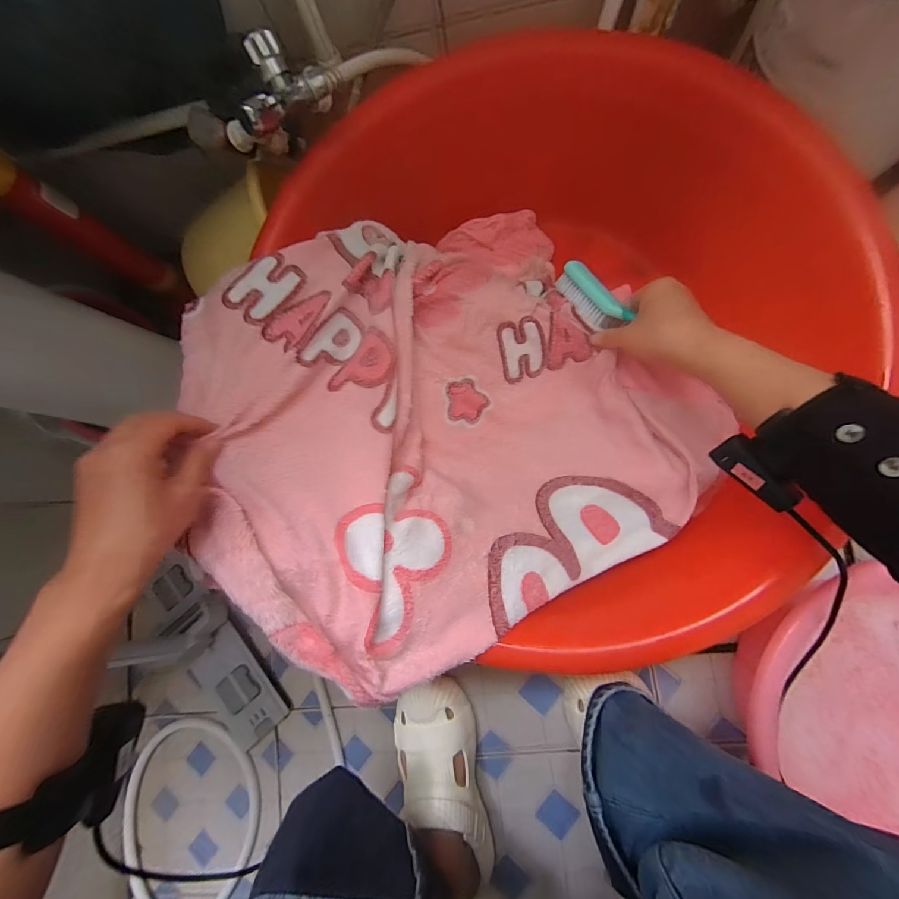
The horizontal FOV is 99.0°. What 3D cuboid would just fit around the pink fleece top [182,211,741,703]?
[{"bbox_3d":[-0.001,-0.044,0.399,0.460,0.184,0.459,-1,84,7],"label":"pink fleece top"}]

